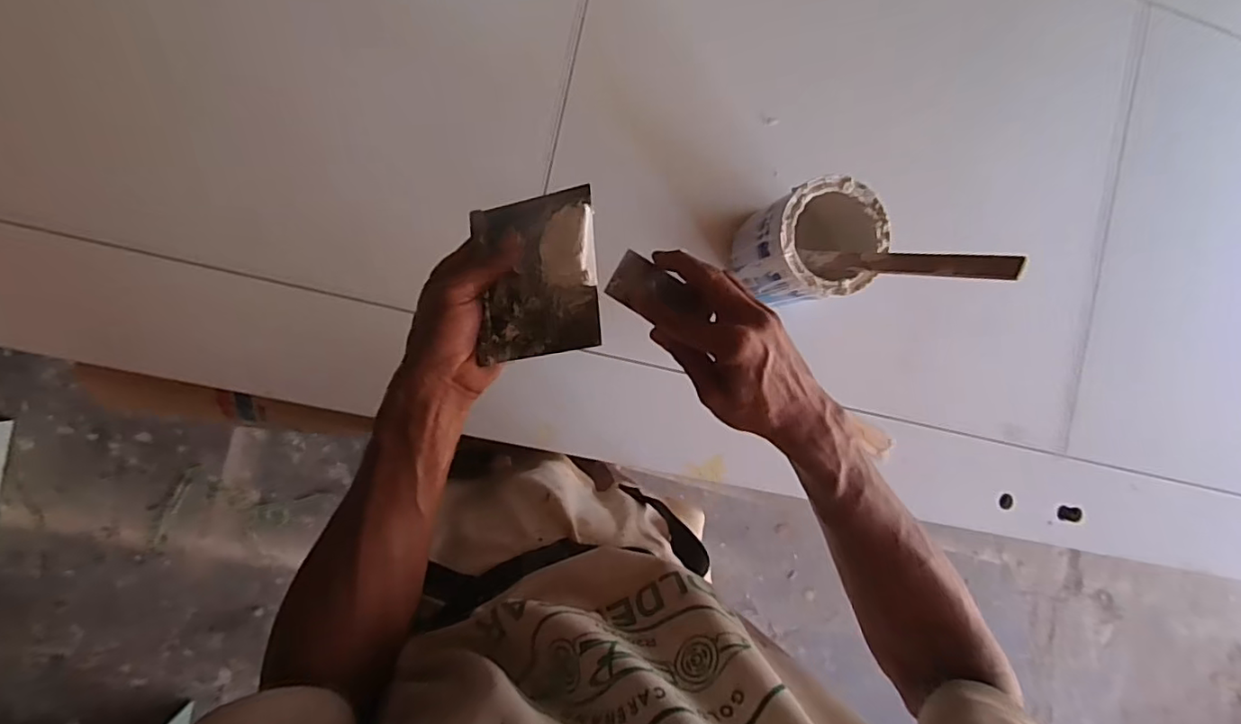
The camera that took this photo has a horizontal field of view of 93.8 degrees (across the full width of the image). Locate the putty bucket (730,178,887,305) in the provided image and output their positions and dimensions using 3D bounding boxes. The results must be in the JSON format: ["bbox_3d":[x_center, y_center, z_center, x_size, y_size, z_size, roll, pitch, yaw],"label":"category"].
[{"bbox_3d":[0.187,-0.116,0.590,0.112,0.122,0.105,-1,94,-11],"label":"putty bucket"}]

